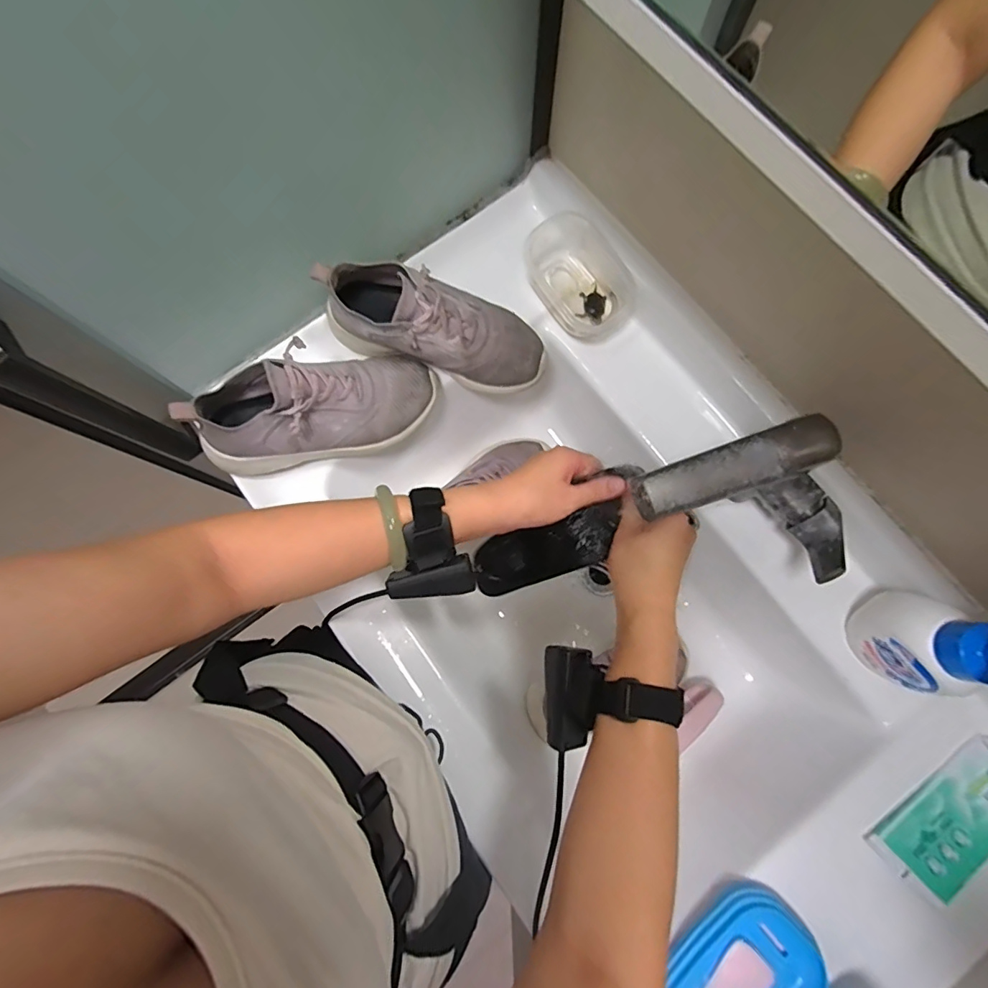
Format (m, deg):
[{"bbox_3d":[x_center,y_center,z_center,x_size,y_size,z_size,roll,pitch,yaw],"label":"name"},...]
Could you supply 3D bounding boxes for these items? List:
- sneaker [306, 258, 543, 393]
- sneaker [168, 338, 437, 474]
[{"bbox_3d":[-0.055,-0.169,0.488,0.223,0.084,0.083,19,79,-9],"label":"sneaker"},{"bbox_3d":[-0.166,-0.084,0.468,0.226,0.105,0.085,-14,78,-16],"label":"sneaker"}]

